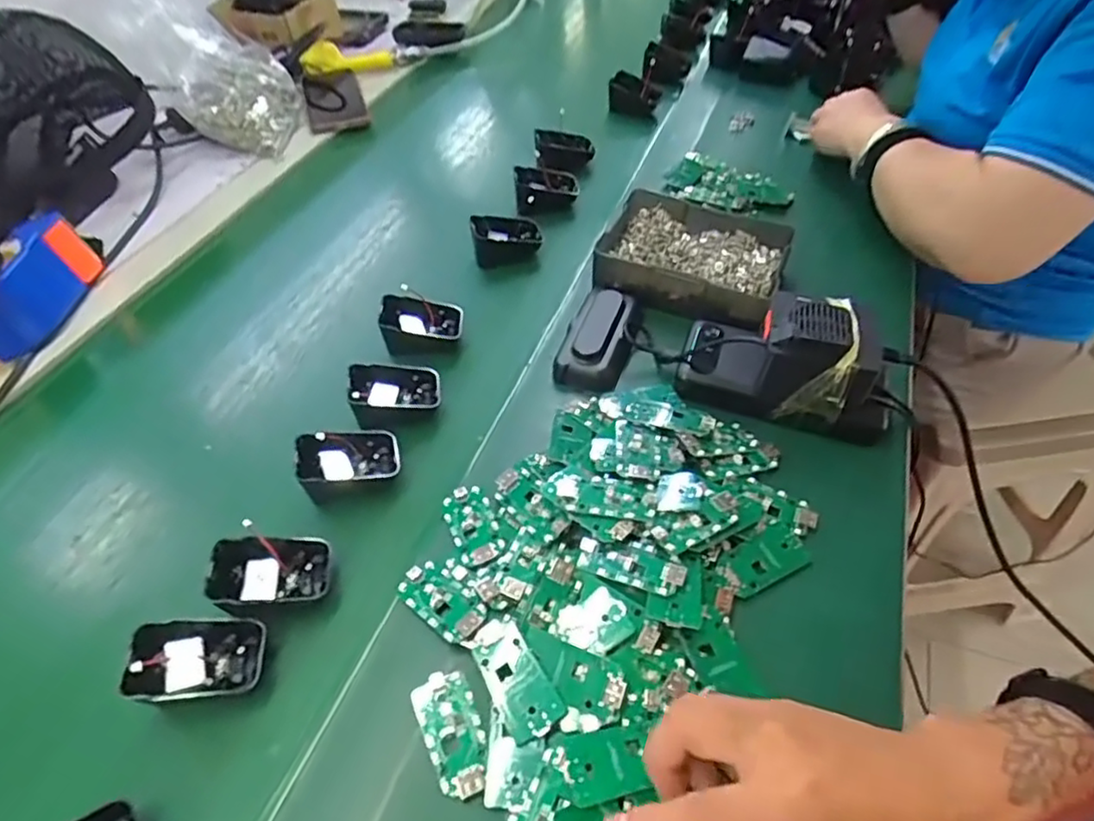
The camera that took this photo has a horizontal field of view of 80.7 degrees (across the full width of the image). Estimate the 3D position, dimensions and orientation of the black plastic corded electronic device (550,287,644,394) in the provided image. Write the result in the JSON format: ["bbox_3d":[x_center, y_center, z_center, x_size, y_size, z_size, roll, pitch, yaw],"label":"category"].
[{"bbox_3d":[0.043,-0.064,0.532,0.057,0.023,0.100,11,52,13],"label":"black plastic corded electronic device"}]

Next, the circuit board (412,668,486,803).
[{"bbox_3d":[-0.051,0.176,0.353,0.032,0.008,0.063,-23,53,-14],"label":"circuit board"}]

